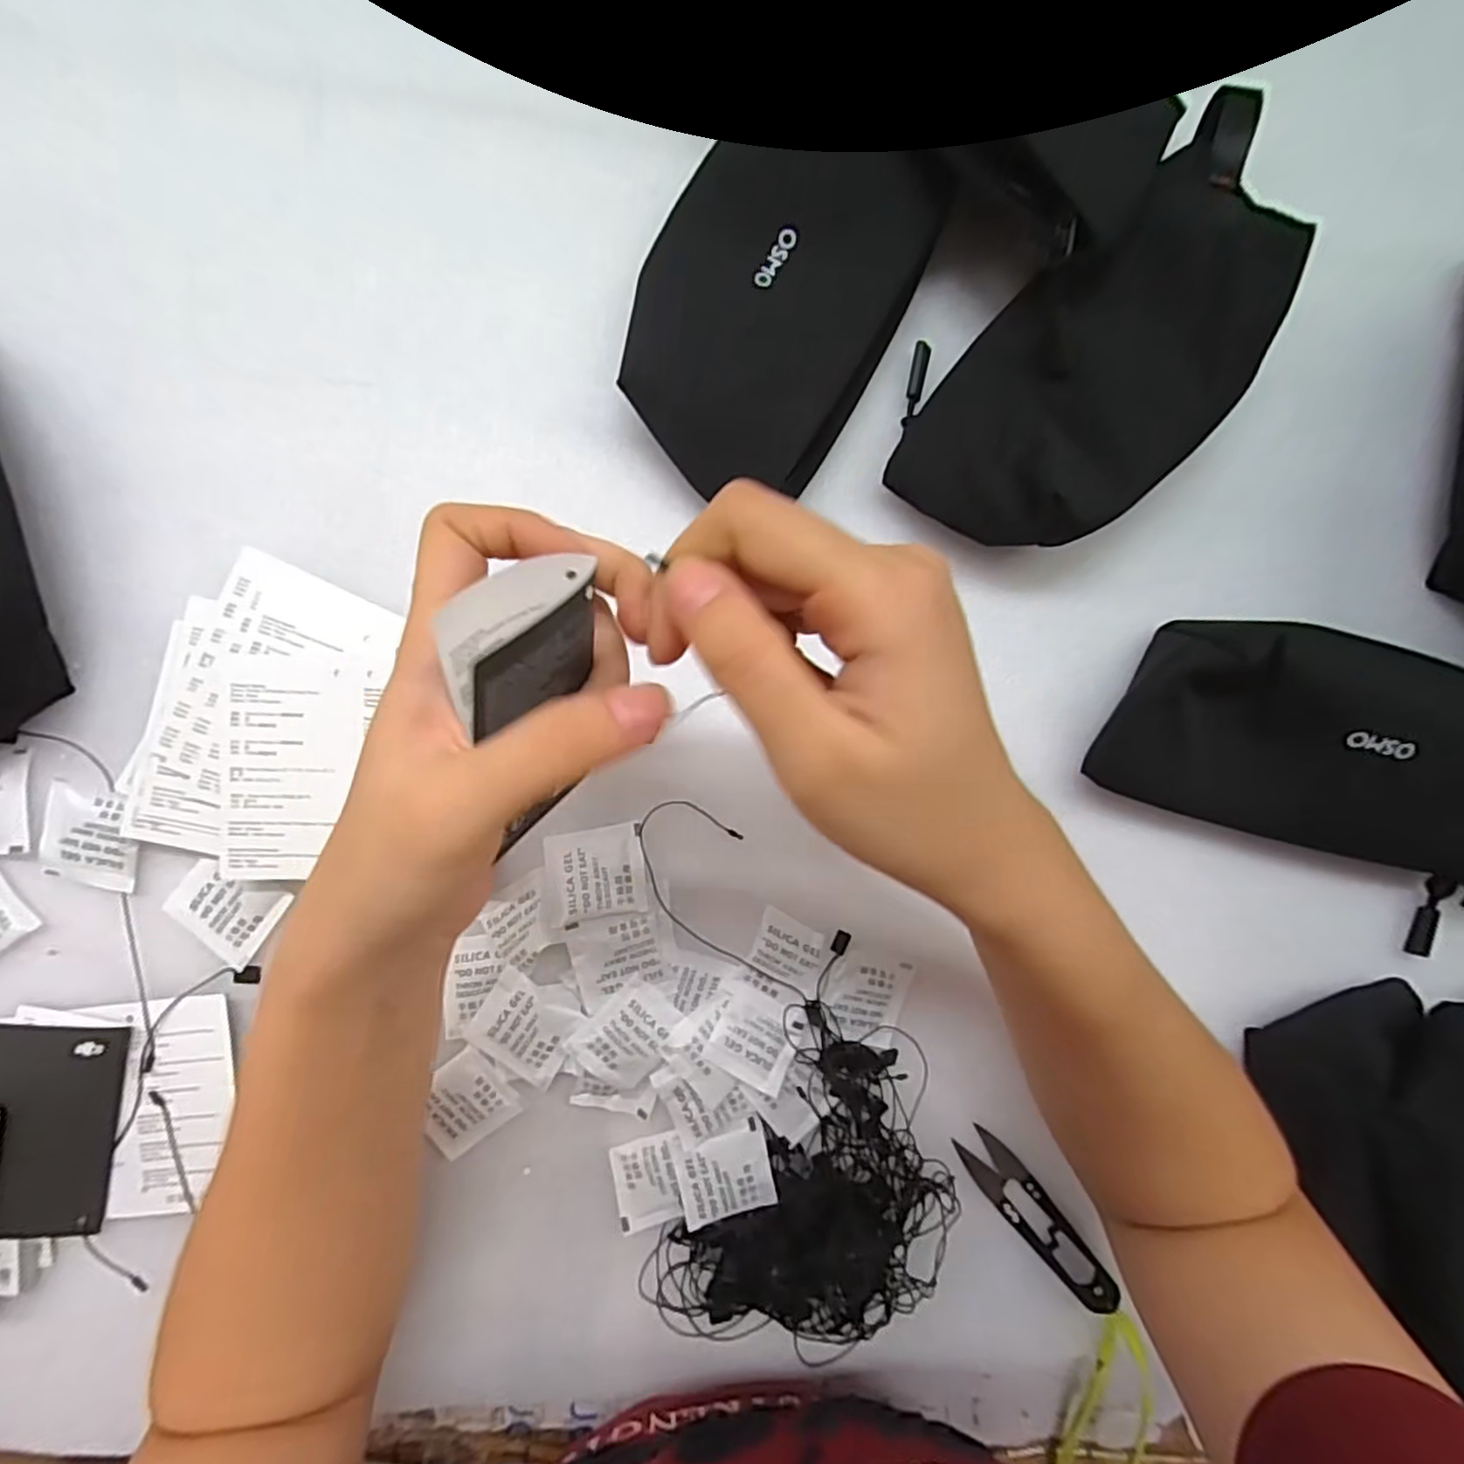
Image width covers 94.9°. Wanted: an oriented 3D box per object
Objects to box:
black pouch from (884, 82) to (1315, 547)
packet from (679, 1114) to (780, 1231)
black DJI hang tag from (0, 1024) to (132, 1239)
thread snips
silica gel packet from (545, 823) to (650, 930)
[{"bbox_3d":[0.153,-0.153,0.282,0.177,0.057,0.098,-45,93,-3],"label":"black pouch"},{"bbox_3d":[-0.003,0.197,0.299,0.042,0.004,0.036,-17,91,-4],"label":"packet"},{"bbox_3d":[-0.281,0.165,0.275,0.049,0.004,0.087,7,92,-16],"label":"black DJI hang tag"},{"bbox_3d":[0.143,0.228,0.311,0.021,0.007,0.102,-39,93,-3],"label":"thread snips"},{"bbox_3d":[-0.060,0.062,0.292,0.042,0.006,0.039,-7,69,-8],"label":"silica gel packet"}]

